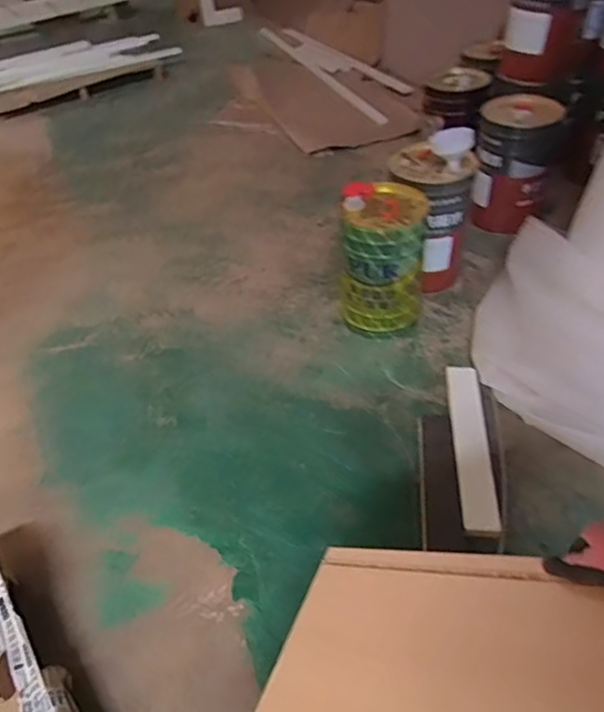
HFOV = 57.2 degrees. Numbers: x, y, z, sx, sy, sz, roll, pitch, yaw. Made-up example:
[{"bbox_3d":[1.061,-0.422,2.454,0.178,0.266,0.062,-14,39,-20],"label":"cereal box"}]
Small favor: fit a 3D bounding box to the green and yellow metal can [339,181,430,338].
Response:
[{"bbox_3d":[0.258,-0.302,1.789,0.251,0.402,0.272,1,44,6],"label":"green and yellow metal can"}]

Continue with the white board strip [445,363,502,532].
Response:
[{"bbox_3d":[0.470,0.234,1.544,0.092,0.031,0.534,2,44,7],"label":"white board strip"}]

